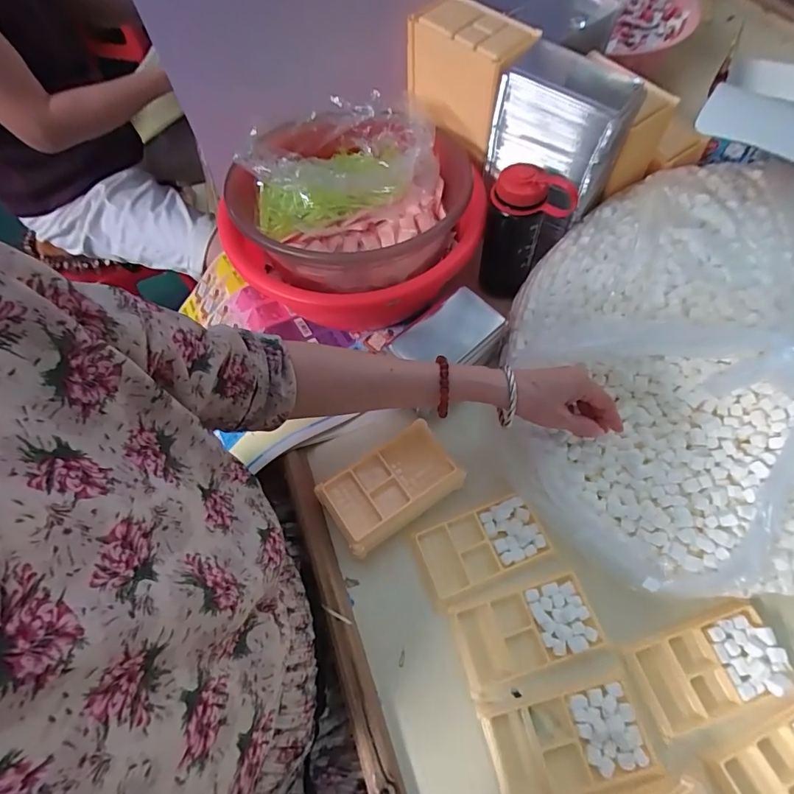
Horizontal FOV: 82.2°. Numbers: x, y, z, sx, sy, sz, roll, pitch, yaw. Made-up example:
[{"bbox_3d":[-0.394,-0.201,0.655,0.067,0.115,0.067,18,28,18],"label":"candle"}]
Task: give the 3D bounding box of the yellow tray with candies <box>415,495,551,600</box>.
[{"bbox_3d":[0.088,0.154,0.475,0.122,0.013,0.066,-20,63,-7],"label":"yellow tray with candies"}]

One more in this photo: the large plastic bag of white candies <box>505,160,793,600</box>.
[{"bbox_3d":[0.351,-0.058,0.489,0.459,0.133,0.483,-1,63,3],"label":"large plastic bag of white candies"}]

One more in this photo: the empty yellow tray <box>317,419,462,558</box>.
[{"bbox_3d":[-0.006,0.094,0.482,0.136,0.038,0.076,-33,65,-13],"label":"empty yellow tray"}]

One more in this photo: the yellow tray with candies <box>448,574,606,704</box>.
[{"bbox_3d":[0.123,0.225,0.436,0.129,0.014,0.073,-14,63,-4],"label":"yellow tray with candies"}]

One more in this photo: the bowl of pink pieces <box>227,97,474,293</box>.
[{"bbox_3d":[-0.059,-0.244,0.568,0.280,0.098,0.256,8,64,8],"label":"bowl of pink pieces"}]

